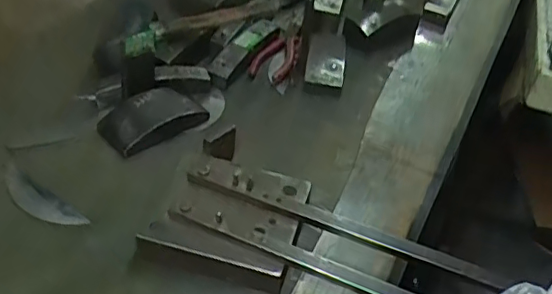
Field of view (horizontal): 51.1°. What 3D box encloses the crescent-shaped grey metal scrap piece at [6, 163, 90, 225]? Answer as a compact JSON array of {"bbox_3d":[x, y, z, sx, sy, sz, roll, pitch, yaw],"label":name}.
[{"bbox_3d":[-0.237,0.052,0.575,0.113,0.005,0.030,27,46,24],"label":"crescent-shaped grey metal scrap piece"}]

